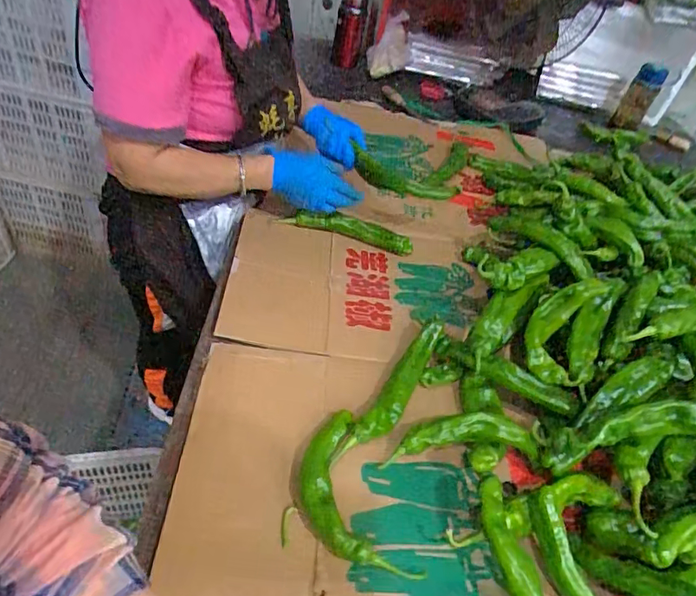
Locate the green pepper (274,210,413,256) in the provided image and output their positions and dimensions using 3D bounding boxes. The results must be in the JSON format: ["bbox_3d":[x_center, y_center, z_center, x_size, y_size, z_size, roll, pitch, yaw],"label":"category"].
[{"bbox_3d":[-0.002,-0.118,0.873,0.231,0.042,0.047,19,43,6],"label":"green pepper"}]

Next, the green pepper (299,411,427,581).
[{"bbox_3d":[-0.006,0.200,0.525,0.086,0.024,0.195,-8,48,-21],"label":"green pepper"}]

